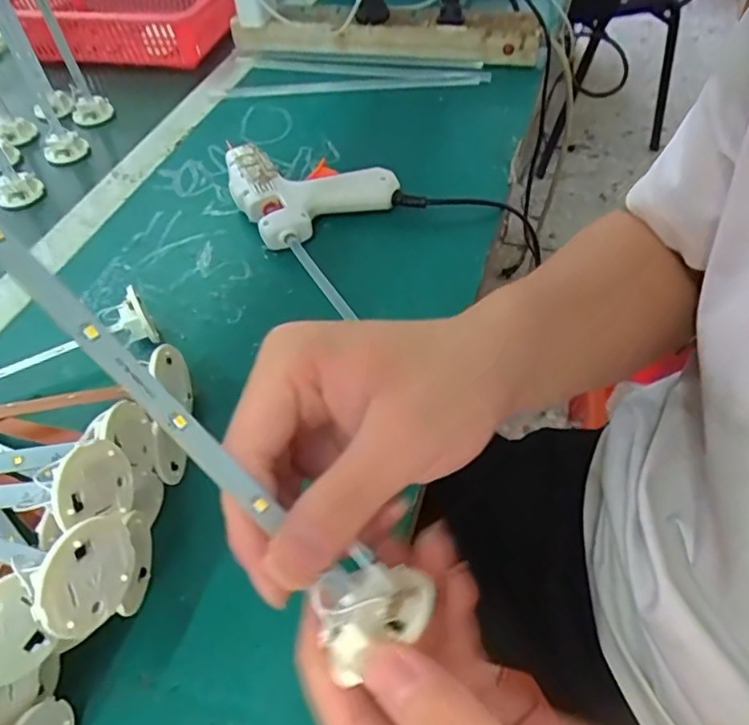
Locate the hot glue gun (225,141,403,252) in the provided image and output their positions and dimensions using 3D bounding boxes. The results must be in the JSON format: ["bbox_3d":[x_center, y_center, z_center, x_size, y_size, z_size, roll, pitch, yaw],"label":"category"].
[{"bbox_3d":[-0.052,-0.139,0.460,0.109,0.033,0.100,-25,53,-16],"label":"hot glue gun"}]

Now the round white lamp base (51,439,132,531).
[{"bbox_3d":[-0.106,0.047,0.226,0.009,0.034,0.036,4,51,8],"label":"round white lamp base"}]

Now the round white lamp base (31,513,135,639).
[{"bbox_3d":[-0.097,0.072,0.202,0.008,0.038,0.038,13,52,15],"label":"round white lamp base"}]

